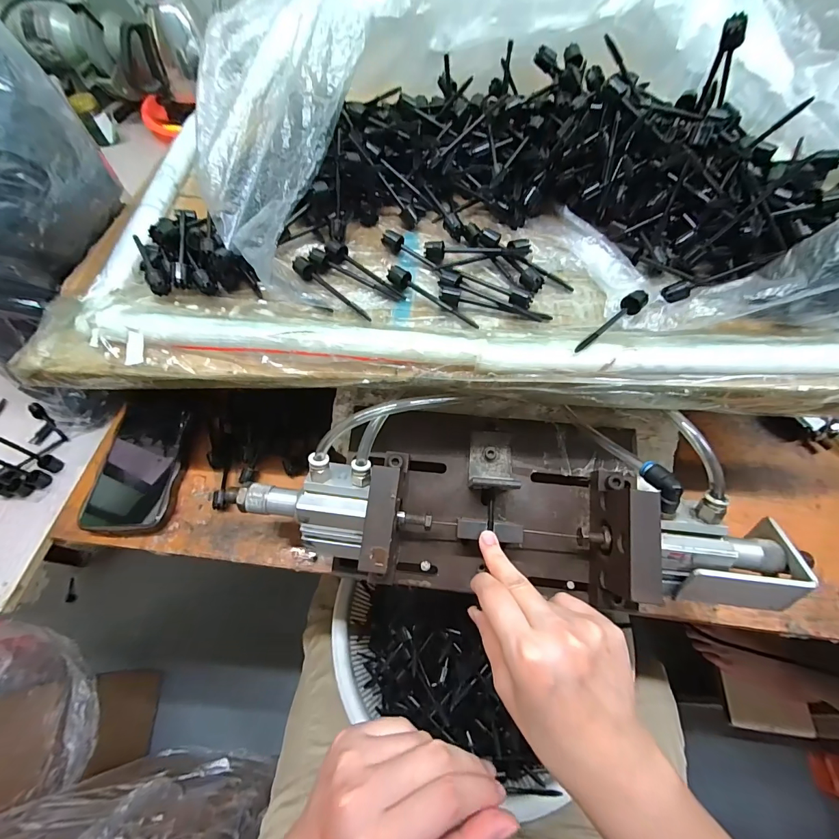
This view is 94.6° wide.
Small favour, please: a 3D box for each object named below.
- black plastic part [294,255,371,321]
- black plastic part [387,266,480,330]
[{"bbox_3d":[-0.071,-0.103,0.307,0.083,0.013,0.014,39,68,21],"label":"black plastic part"},{"bbox_3d":[0.009,-0.094,0.299,0.086,0.011,0.016,39,68,21],"label":"black plastic part"}]

